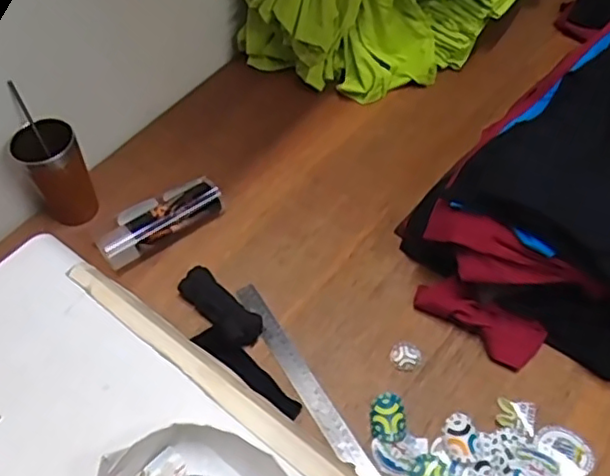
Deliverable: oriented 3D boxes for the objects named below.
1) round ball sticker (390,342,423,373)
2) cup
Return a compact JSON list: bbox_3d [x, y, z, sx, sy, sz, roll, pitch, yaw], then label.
[{"bbox_3d":[0.126,0.148,0.778,0.038,0.004,0.039,-1,53,1],"label":"round ball sticker"},{"bbox_3d":[-0.346,-0.091,0.876,0.075,0.138,0.076,-1,53,1],"label":"cup"}]

